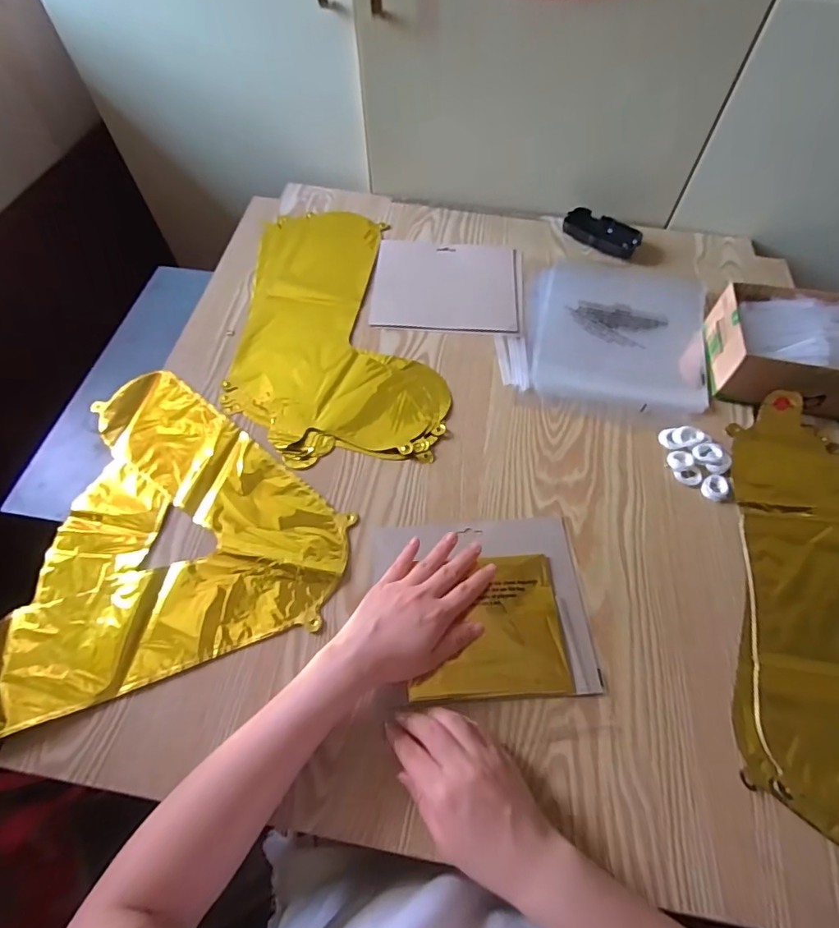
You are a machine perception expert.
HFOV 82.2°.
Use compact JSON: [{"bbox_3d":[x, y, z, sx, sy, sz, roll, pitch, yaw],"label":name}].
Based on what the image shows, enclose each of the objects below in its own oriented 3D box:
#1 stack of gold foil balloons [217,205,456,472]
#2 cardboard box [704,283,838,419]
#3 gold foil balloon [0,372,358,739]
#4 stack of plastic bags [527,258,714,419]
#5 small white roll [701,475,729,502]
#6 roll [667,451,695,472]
[{"bbox_3d":[-0.103,-0.187,0.621,0.243,0.007,0.417,-3,60,-1],"label":"stack of gold foil balloons"},{"bbox_3d":[0.434,-0.129,0.545,0.181,0.073,0.141,11,61,6],"label":"cardboard box"},{"bbox_3d":[-0.257,0.036,0.490,0.312,0.008,0.339,-17,62,-9],"label":"gold foil balloon"},{"bbox_3d":[0.256,-0.179,0.626,0.222,0.007,0.256,7,61,4],"label":"stack of plastic bags"},{"bbox_3d":[0.307,0.025,0.499,0.028,0.007,0.025,-39,67,-20],"label":"small white roll"},{"bbox_3d":[0.277,-0.003,0.512,0.027,0.007,0.022,-19,62,-11],"label":"roll"}]

